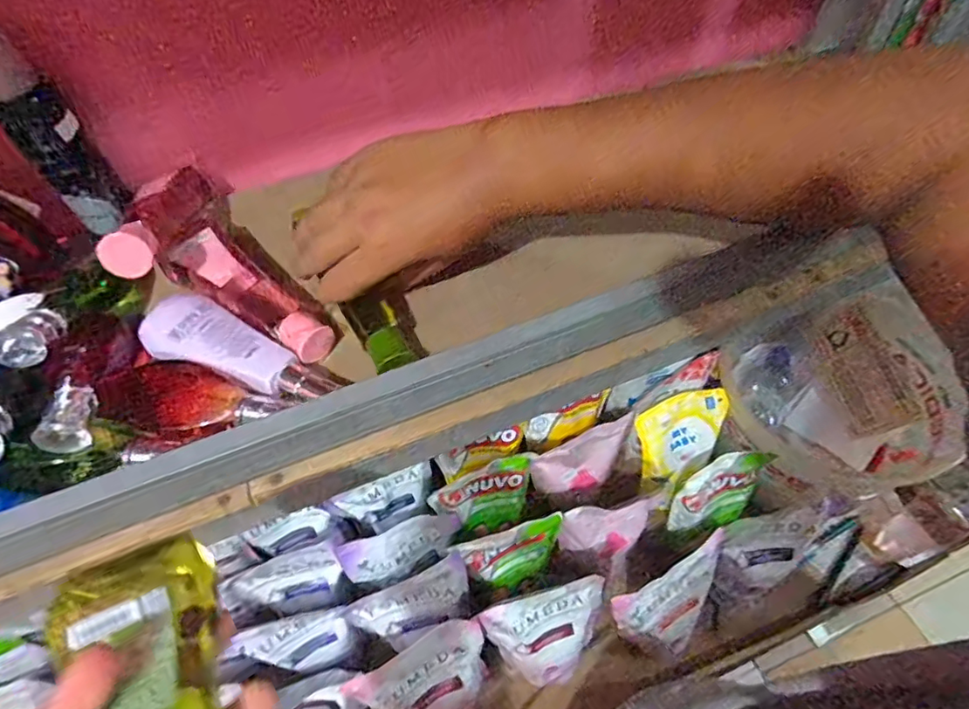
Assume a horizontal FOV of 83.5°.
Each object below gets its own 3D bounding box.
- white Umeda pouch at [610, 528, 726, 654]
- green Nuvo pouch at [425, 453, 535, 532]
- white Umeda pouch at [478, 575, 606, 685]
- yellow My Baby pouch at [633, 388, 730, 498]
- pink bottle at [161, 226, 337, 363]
[{"bbox_3d":[0.205,0.280,0.592,0.139,0.153,0.066,-26,57,-13],"label":"white Umeda pouch"},{"bbox_3d":[0.002,0.172,0.648,0.121,0.112,0.040,-16,56,-7],"label":"green Nuvo pouch"},{"bbox_3d":[0.072,0.315,0.597,0.124,0.174,0.068,-16,56,-7],"label":"white Umeda pouch"},{"bbox_3d":[0.248,0.108,0.671,0.111,0.125,0.041,-26,24,-9],"label":"yellow My Baby pouch"},{"bbox_3d":[-0.177,-0.044,0.413,0.147,0.033,0.047,30,62,22],"label":"pink bottle"}]

